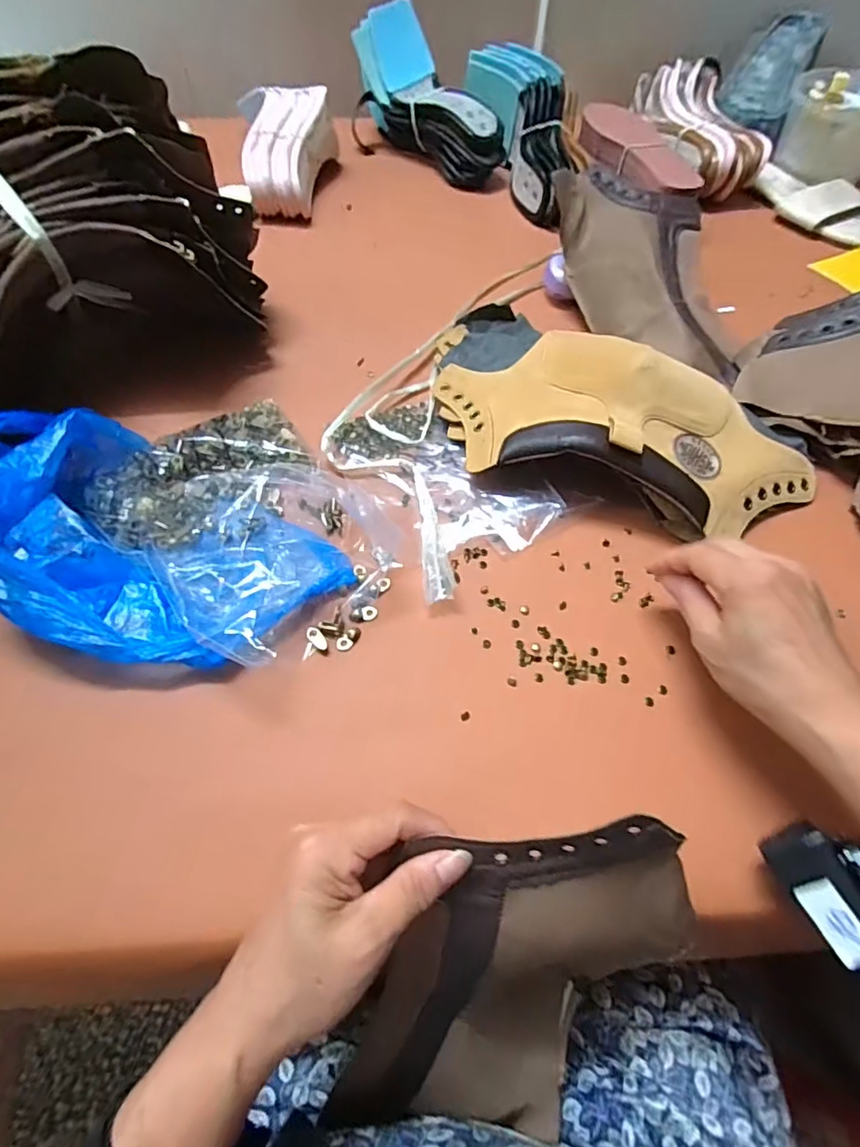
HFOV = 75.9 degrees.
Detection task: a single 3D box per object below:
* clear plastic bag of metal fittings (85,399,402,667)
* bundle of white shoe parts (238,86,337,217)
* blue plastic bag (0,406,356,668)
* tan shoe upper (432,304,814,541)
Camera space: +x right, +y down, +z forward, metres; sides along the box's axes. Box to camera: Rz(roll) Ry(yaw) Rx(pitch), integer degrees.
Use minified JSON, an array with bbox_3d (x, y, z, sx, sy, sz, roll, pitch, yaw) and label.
[{"bbox_3d":[-0.128,-0.047,0.392,0.162,0.032,0.212,-39,66,-22],"label":"clear plastic bag of metal fittings"},{"bbox_3d":[-0.159,-0.490,0.634,0.106,0.062,0.182,-8,59,-6],"label":"bundle of white shoe parts"},{"bbox_3d":[-0.188,-0.021,0.353,0.239,0.059,0.155,28,63,14],"label":"blue plastic bag"},{"bbox_3d":[0.123,-0.124,0.419,0.319,0.055,0.172,35,64,19],"label":"tan shoe upper"}]

